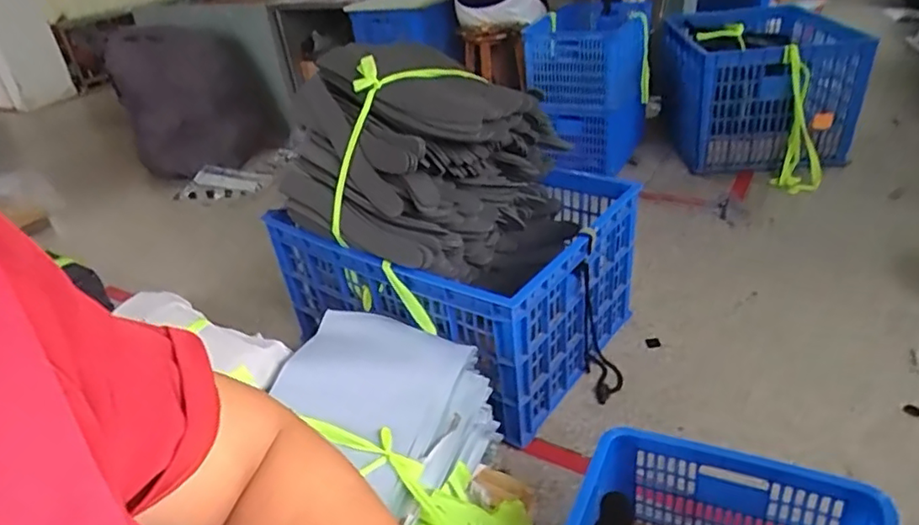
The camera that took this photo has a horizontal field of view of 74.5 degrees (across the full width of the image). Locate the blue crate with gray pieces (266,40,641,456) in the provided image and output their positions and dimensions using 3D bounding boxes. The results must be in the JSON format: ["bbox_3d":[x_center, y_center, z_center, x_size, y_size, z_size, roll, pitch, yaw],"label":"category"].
[{"bbox_3d":[-0.007,-0.120,1.595,0.838,0.735,0.627,15,37,32],"label":"blue crate with gray pieces"}]

